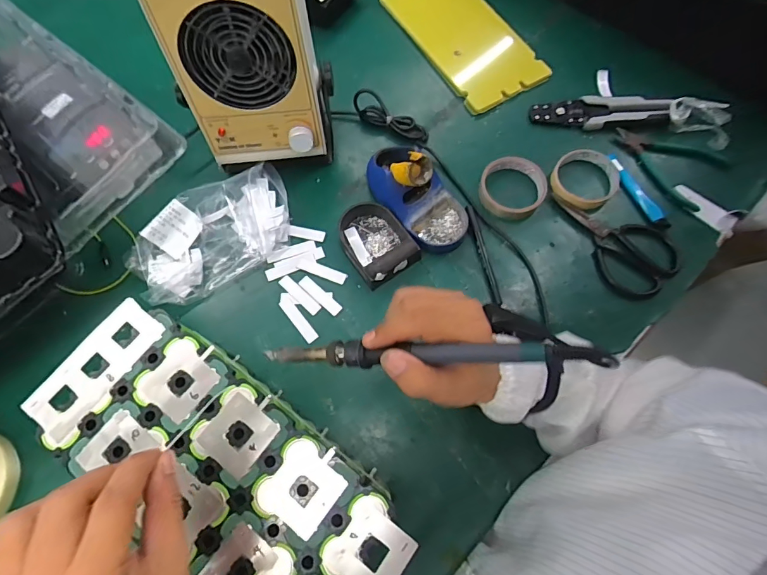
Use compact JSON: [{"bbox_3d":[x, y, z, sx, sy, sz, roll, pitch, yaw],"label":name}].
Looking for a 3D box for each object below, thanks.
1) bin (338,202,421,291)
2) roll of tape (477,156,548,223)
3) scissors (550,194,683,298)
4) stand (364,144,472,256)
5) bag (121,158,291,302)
[{"bbox_3d":[-0.012,-0.062,0.548,0.074,0.038,0.109,-32,74,-10],"label":"bin"},{"bbox_3d":[0.170,-0.131,0.570,0.084,0.027,0.081,0,71,1],"label":"roll of tape"},{"bbox_3d":[0.300,-0.067,0.563,0.110,0.020,0.171,-39,75,-12],"label":"scissors"},{"bbox_3d":[0.043,-0.121,0.541,0.077,0.082,0.155,-44,76,-13],"label":"stand"},{"bbox_3d":[-0.216,-0.071,0.546,0.214,0.051,0.117,-35,74,-11],"label":"bag"}]

